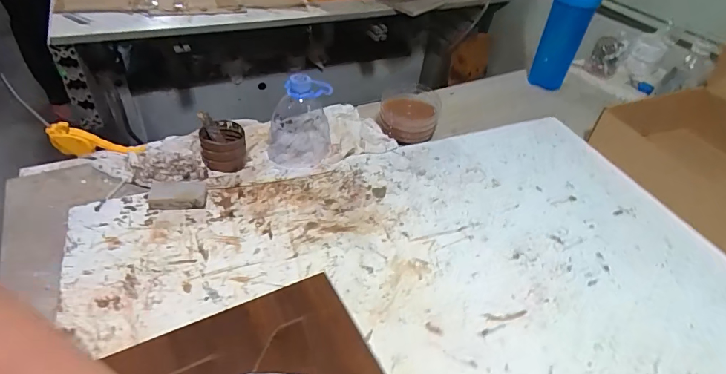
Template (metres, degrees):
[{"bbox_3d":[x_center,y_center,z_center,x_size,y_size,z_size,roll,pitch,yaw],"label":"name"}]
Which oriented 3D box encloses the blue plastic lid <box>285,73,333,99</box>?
[{"bbox_3d":[-0.079,-0.149,0.636,0.071,0.035,0.031,-3,41,-29],"label":"blue plastic lid"}]

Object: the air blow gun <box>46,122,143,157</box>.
[{"bbox_3d":[-0.407,-0.066,0.655,0.127,0.054,0.026,9,40,-20],"label":"air blow gun"}]

